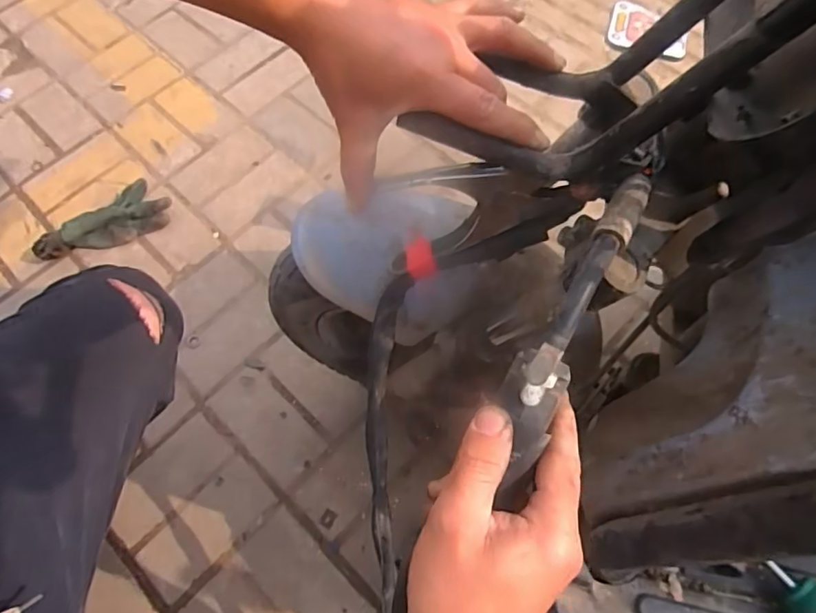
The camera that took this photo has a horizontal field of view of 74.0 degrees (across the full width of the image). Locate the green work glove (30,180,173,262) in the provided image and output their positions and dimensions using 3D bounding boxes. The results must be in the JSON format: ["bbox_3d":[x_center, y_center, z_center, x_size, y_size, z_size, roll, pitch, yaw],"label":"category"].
[{"bbox_3d":[-0.526,-0.136,0.942,0.218,0.048,0.090,-36,68,-14],"label":"green work glove"}]

